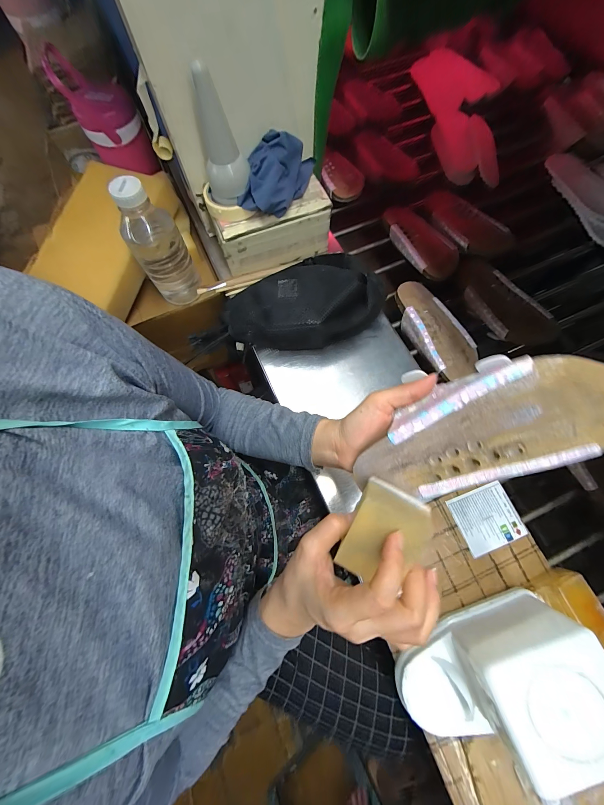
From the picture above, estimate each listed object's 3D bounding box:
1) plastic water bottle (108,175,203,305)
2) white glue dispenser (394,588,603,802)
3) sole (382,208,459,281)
[{"bbox_3d":[-0.246,-0.267,0.498,0.085,0.213,0.068,-13,71,-5],"label":"plastic water bottle"},{"bbox_3d":[0.198,0.286,0.288,0.178,0.116,0.102,-17,72,-6],"label":"white glue dispenser"},{"bbox_3d":[0.236,-0.323,0.559,0.083,0.023,0.204,-20,72,-8],"label":"sole"}]

